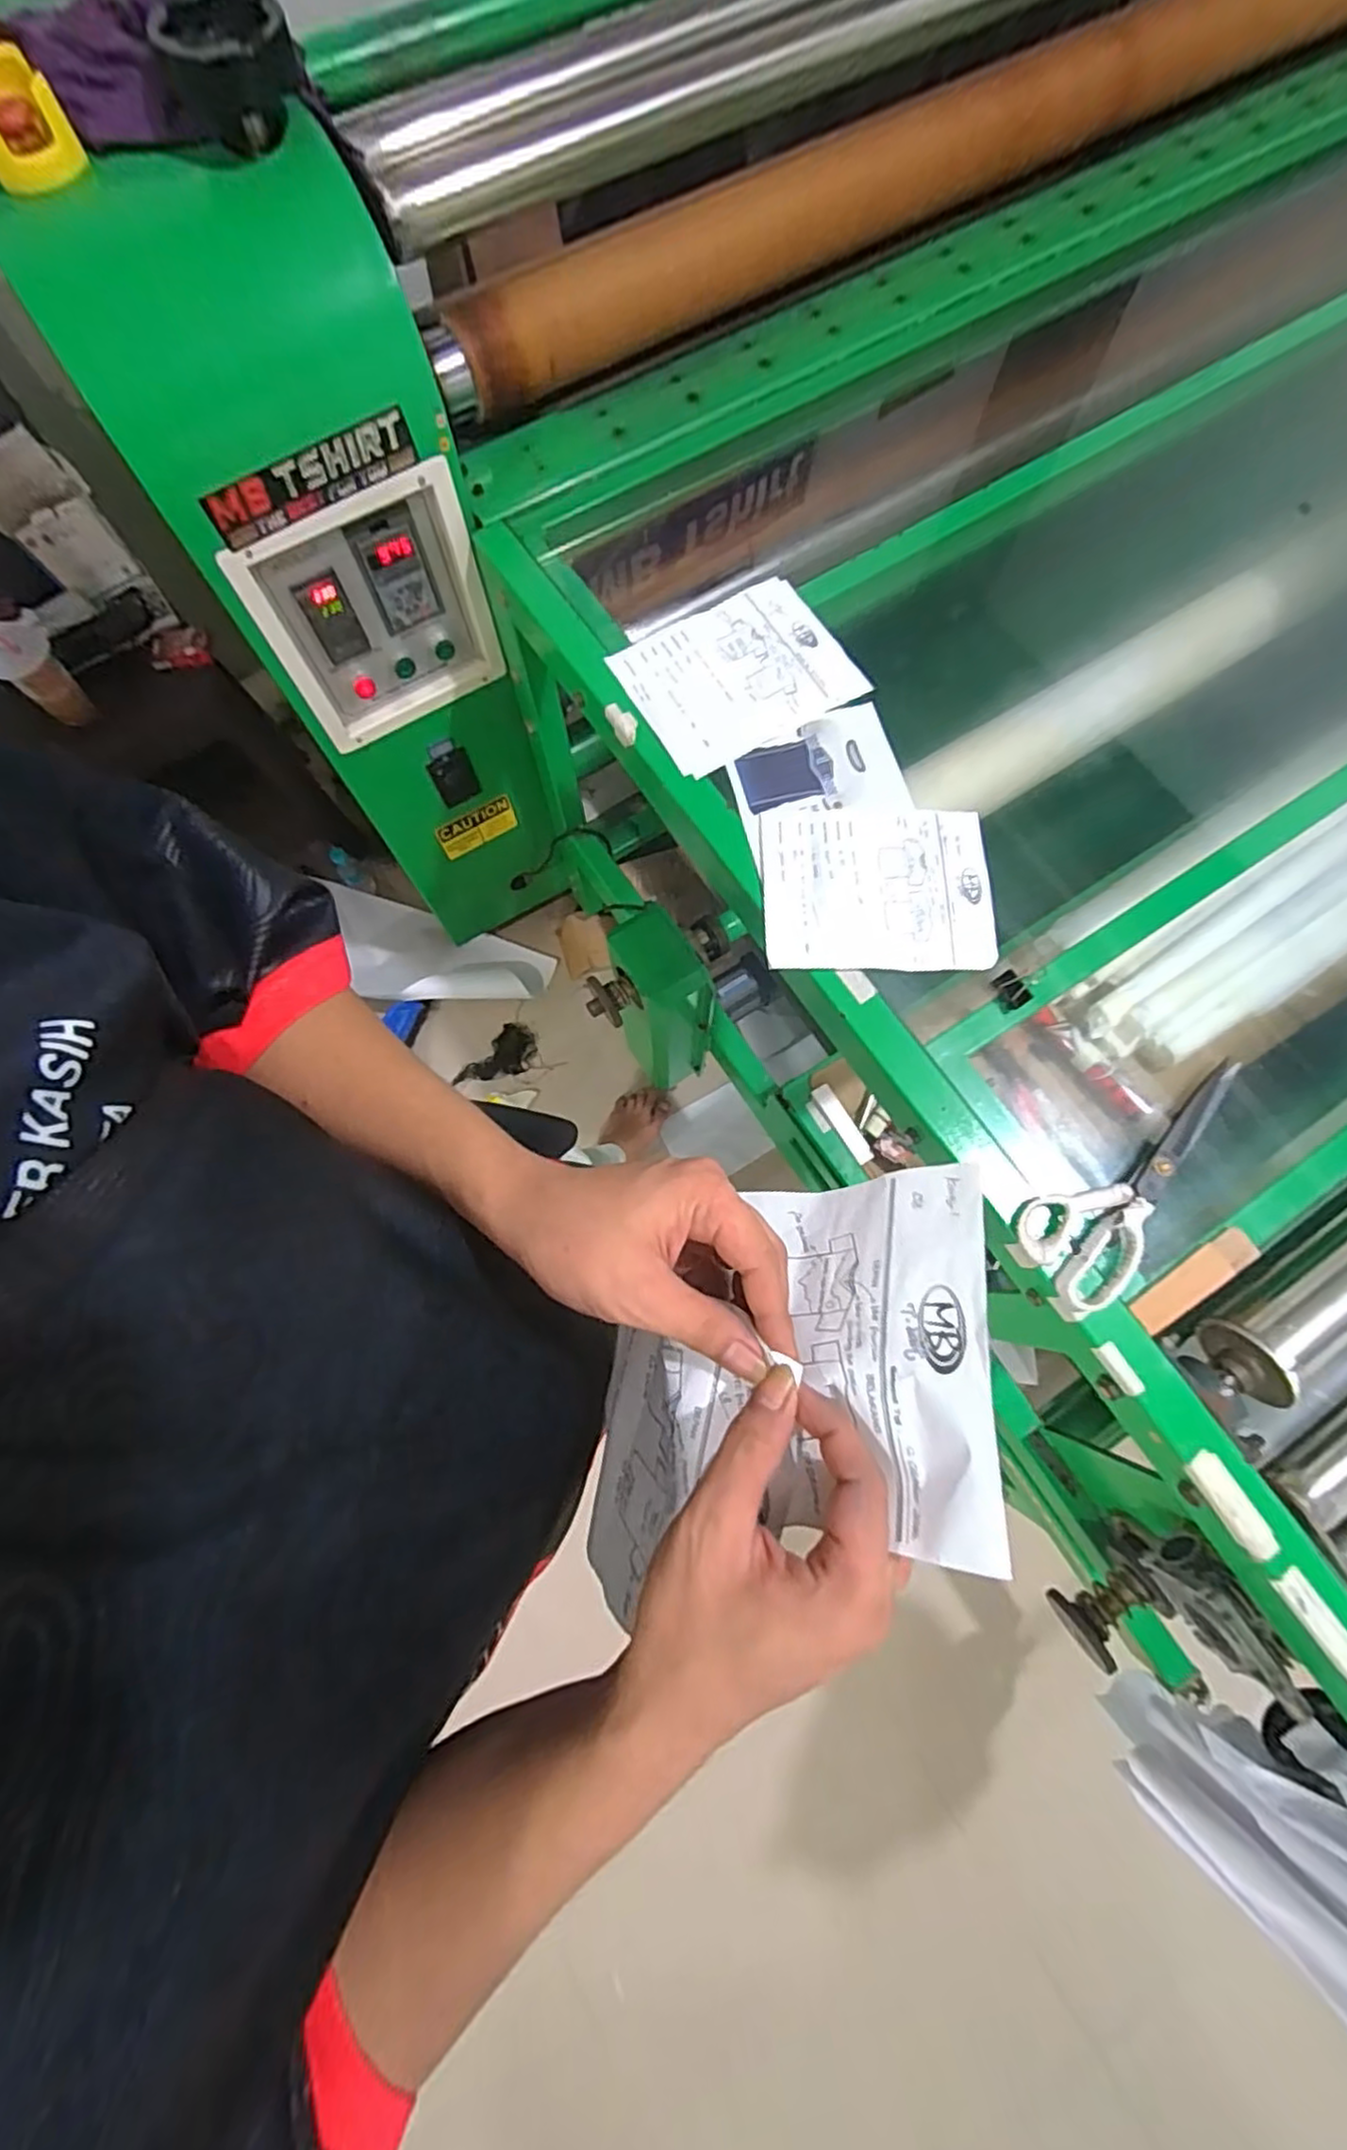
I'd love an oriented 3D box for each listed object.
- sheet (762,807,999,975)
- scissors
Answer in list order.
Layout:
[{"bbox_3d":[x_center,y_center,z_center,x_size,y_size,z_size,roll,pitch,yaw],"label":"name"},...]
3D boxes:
[{"bbox_3d":[0.187,-0.172,0.653,0.203,0.011,0.167,-1,74,0],"label":"sheet"},{"bbox_3d":[0.379,0.088,0.555,0.226,0.020,0.085,-34,76,-4],"label":"scissors"}]

